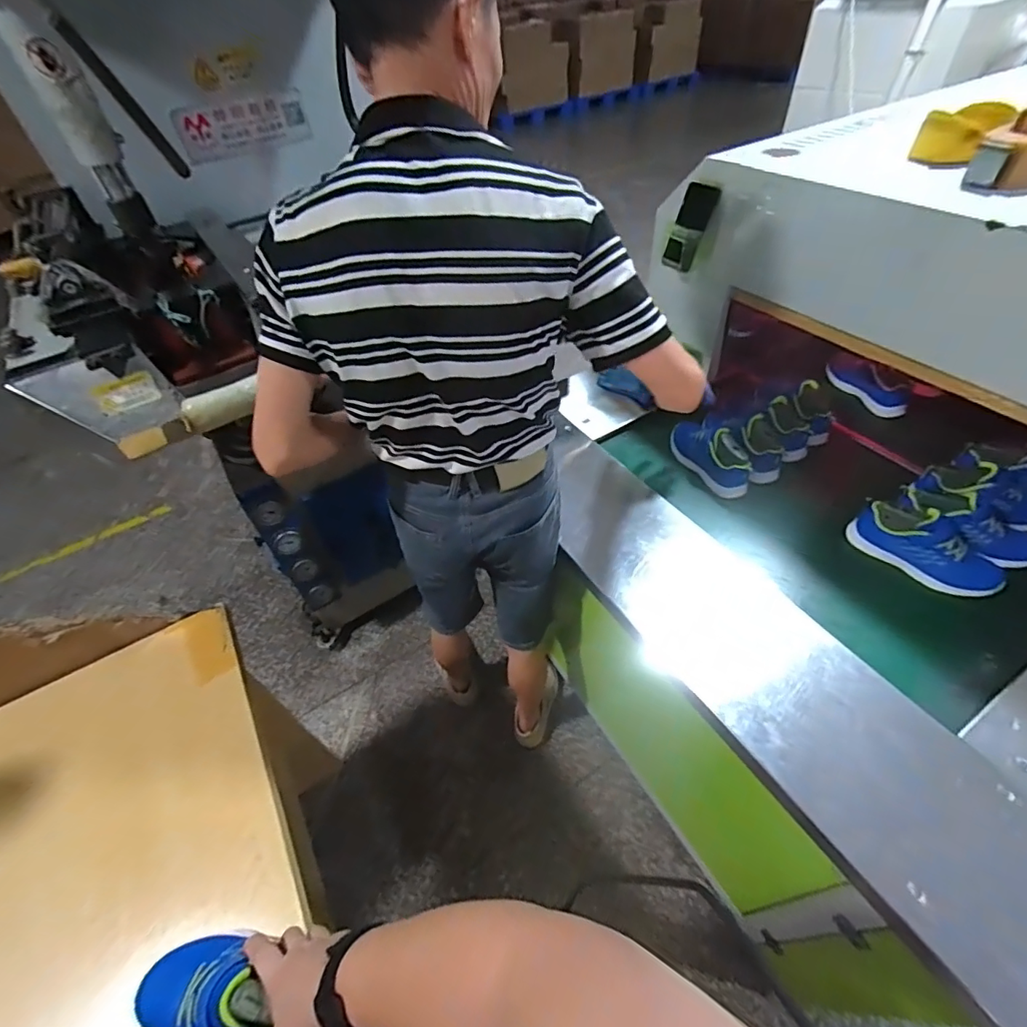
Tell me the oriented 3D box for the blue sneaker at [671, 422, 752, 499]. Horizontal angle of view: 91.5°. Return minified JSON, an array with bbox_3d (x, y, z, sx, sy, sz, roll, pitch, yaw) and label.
[{"bbox_3d":[0.426,-0.142,1.098,0.078,0.098,0.227,-23,49,-15],"label":"blue sneaker"}]

